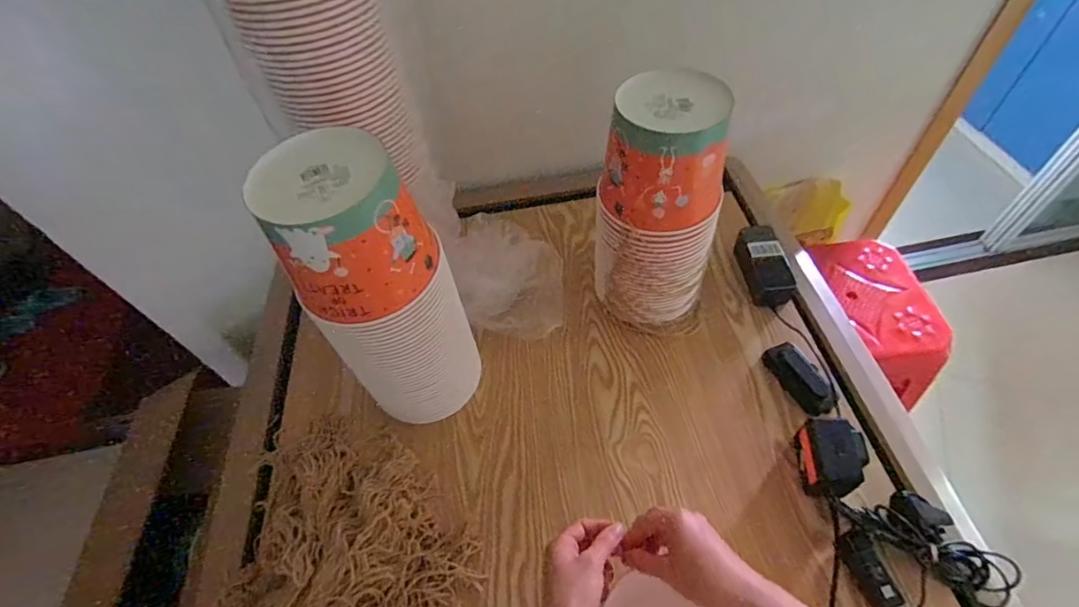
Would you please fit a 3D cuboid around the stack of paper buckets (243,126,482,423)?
[{"bbox_3d":[-0.167,0.015,0.572,0.147,0.391,0.147,4,54,8],"label":"stack of paper buckets"}]

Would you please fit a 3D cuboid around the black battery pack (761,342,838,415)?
[{"bbox_3d":[0.362,0.102,0.690,0.045,0.026,0.109,-23,54,-11],"label":"black battery pack"}]

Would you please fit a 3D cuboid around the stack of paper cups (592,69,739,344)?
[{"bbox_3d":[0.158,-0.105,0.672,0.154,0.336,0.120,14,56,15],"label":"stack of paper cups"}]

